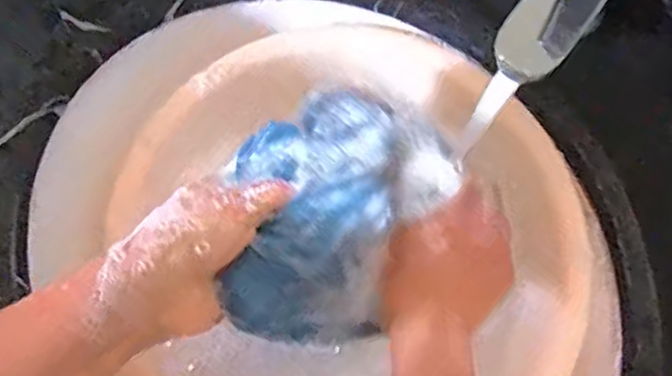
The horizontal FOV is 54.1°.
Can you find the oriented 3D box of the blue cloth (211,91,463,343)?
[{"bbox_3d":[-0.004,0.013,0.376,0.109,0.058,0.152,27,78,6],"label":"blue cloth"}]

